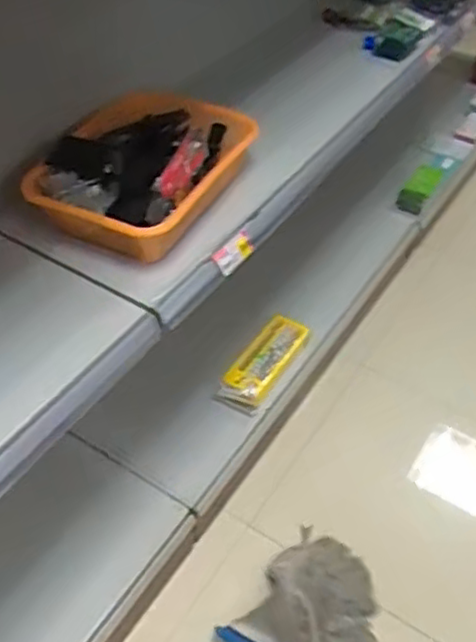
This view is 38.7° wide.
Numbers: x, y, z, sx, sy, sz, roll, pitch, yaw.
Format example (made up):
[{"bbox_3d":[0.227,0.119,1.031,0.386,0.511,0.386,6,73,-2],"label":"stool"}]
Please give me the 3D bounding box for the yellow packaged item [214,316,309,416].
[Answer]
[{"bbox_3d":[0.070,0.115,1.779,0.118,0.051,0.302,27,53,23],"label":"yellow packaged item"}]

